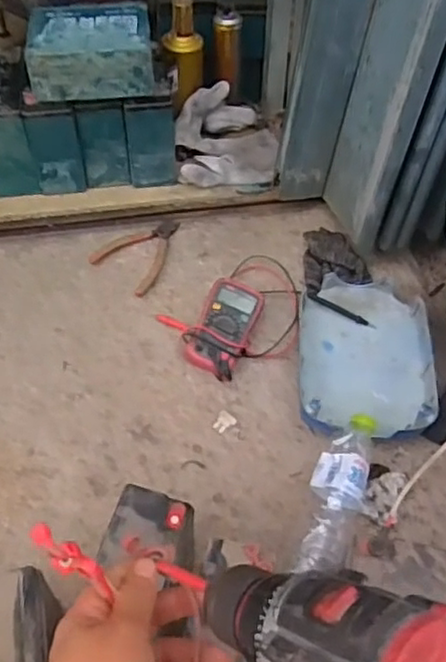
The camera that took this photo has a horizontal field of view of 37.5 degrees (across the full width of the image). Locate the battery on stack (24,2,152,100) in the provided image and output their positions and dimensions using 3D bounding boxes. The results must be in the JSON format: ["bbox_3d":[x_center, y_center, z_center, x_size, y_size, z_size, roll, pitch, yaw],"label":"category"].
[{"bbox_3d":[-0.198,-0.428,0.993,0.183,0.065,0.144,-5,49,-5],"label":"battery on stack"}]

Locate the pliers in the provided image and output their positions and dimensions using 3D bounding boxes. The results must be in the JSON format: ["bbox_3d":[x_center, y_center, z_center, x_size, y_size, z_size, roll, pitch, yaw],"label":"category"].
[{"bbox_3d":[-0.120,-0.127,1.029,0.112,0.017,0.141,37,62,19],"label":"pliers"}]

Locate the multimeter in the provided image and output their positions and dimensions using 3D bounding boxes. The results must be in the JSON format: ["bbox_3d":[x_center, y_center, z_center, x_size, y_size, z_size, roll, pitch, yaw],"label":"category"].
[{"bbox_3d":[0.001,-0.002,0.939,0.083,0.054,0.140,21,58,11],"label":"multimeter"}]

